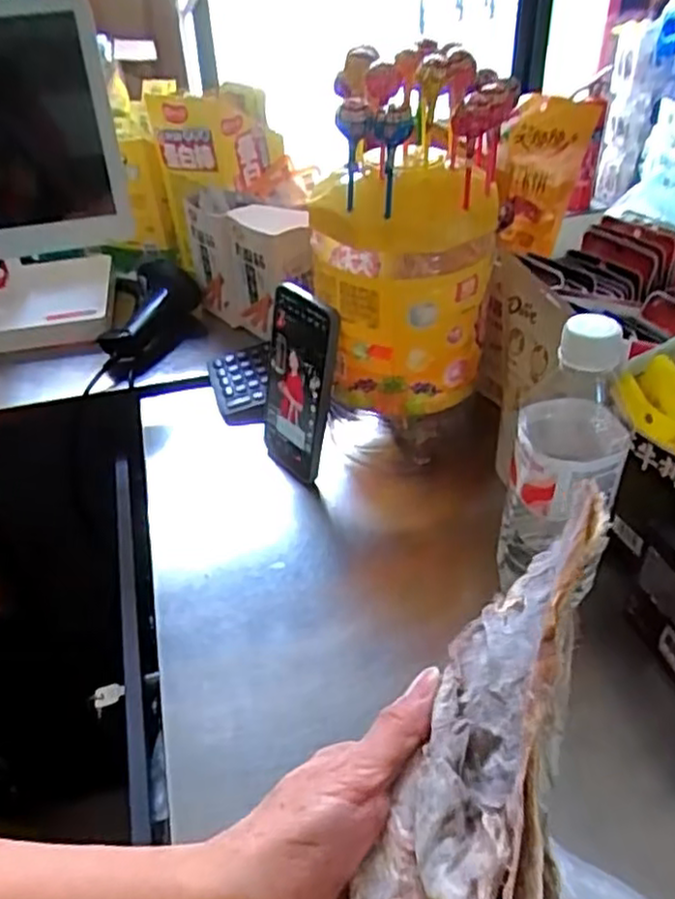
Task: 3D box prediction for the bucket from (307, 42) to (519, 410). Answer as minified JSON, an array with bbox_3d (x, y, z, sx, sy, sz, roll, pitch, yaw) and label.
[{"bbox_3d":[0.052,-0.164,0.548,0.129,0.247,0.130,2,40,6],"label":"bucket"}]

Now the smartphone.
[{"bbox_3d":[-0.035,-0.050,0.599,0.076,0.163,0.014,35,40,30],"label":"smartphone"}]

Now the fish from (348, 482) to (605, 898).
[{"bbox_3d":[0.056,0.108,0.263,0.058,0.052,0.212,12,52,18],"label":"fish"}]

